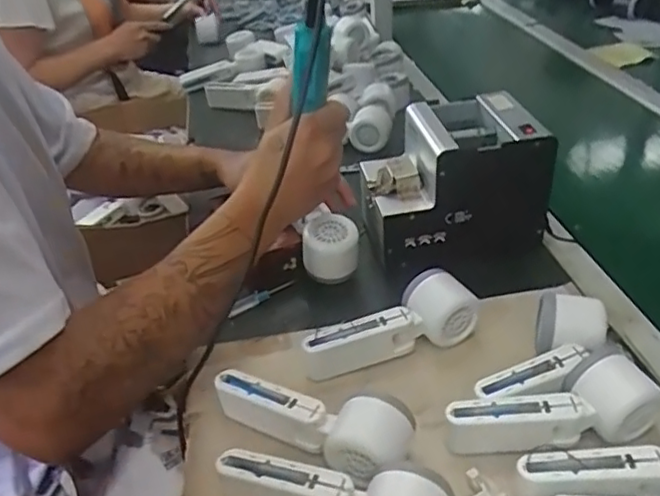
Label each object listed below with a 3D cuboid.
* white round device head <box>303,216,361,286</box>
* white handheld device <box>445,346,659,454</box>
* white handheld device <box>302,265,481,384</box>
[{"bbox_3d":[0.002,0.002,0.658,0.057,0.060,0.045,-3,35,1],"label":"white round device head"},{"bbox_3d":[0.169,0.122,0.473,0.158,0.052,0.051,-9,35,-8],"label":"white handheld device"},{"bbox_3d":[0.054,0.073,0.574,0.156,0.058,0.054,-18,37,-20],"label":"white handheld device"}]

